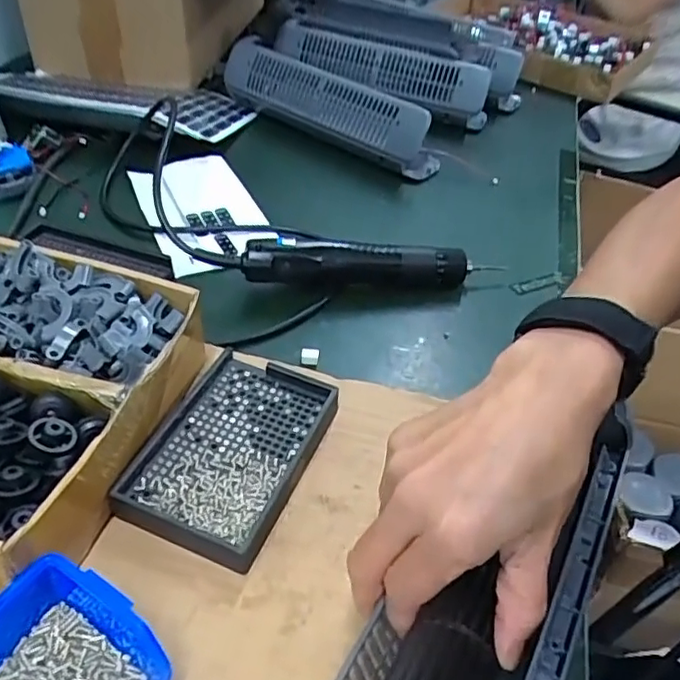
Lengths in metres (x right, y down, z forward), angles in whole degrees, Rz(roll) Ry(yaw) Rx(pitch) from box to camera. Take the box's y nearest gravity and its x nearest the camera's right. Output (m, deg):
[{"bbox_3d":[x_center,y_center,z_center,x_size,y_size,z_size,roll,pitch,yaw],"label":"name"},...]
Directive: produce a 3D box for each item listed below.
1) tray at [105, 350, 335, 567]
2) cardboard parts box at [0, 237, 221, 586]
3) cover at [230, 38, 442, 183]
[{"bbox_3d":[-0.069,0.071,0.399,0.095,0.026,0.139,17,43,12],"label":"tray"},{"bbox_3d":[-0.196,0.032,0.373,0.184,0.067,0.220,14,43,9],"label":"cardboard parts box"},{"bbox_3d":[-0.013,-0.309,0.812,0.313,0.081,0.086,32,48,26],"label":"cover"}]

